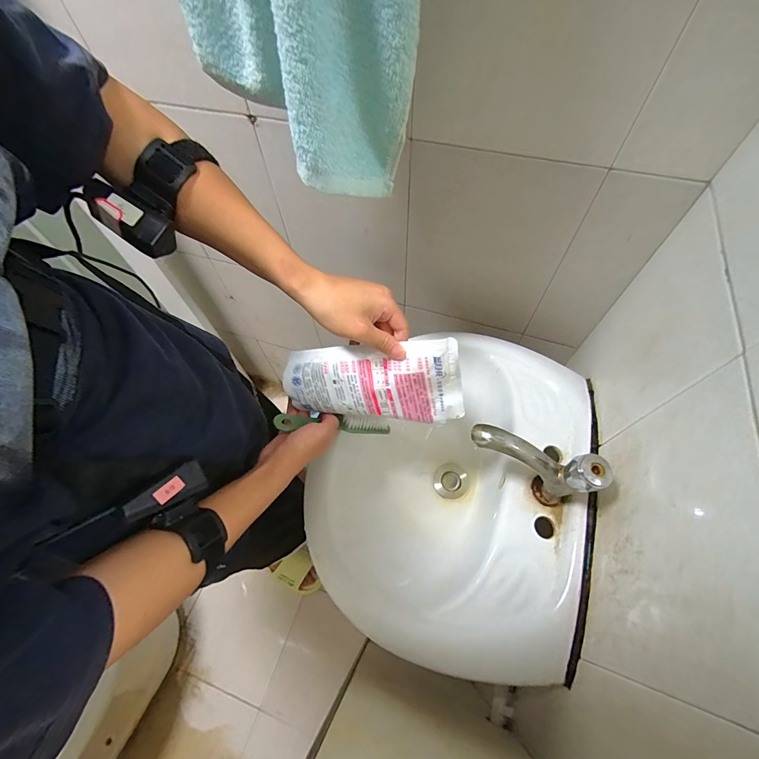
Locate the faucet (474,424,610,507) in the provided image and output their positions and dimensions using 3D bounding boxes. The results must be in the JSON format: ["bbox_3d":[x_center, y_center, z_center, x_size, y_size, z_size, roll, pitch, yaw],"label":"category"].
[{"bbox_3d":[0.180,0.104,0.437,0.141,0.123,0.035,24,64,16],"label":"faucet"}]

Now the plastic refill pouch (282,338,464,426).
[{"bbox_3d":[-0.010,0.007,0.423,0.211,0.111,0.035,-5,34,17],"label":"plastic refill pouch"}]

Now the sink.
[{"bbox_3d":[0.102,0.144,0.549,0.359,0.151,0.470,16,62,12],"label":"sink"}]

